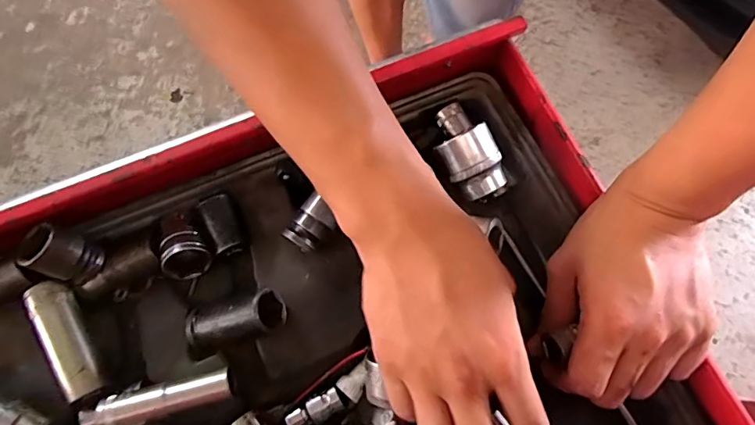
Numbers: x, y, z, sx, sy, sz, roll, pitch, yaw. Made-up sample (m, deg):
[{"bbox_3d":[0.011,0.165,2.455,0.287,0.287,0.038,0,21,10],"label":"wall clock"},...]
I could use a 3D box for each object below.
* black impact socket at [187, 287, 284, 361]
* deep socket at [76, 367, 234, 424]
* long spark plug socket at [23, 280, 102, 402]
[{"bbox_3d":[-0.092,0.069,0.305,0.063,0.025,0.028,-23,72,14],"label":"black impact socket"},{"bbox_3d":[-0.134,0.114,0.288,0.098,0.016,0.019,-15,72,-6],"label":"deep socket"},{"bbox_3d":[-0.193,0.078,0.297,0.021,0.018,0.074,-30,74,-10],"label":"long spark plug socket"}]

